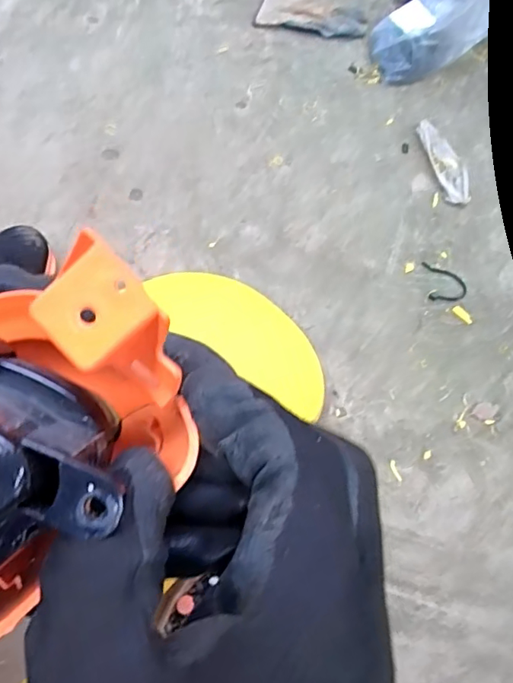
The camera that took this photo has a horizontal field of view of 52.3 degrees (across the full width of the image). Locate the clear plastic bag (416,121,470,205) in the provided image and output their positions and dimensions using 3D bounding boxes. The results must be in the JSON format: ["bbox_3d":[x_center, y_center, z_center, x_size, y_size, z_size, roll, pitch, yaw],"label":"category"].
[{"bbox_3d":[0.312,-0.297,0.859,0.053,0.008,0.163,-11,69,-7],"label":"clear plastic bag"}]

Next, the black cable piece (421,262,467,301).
[{"bbox_3d":[0.281,-0.089,0.776,0.058,0.004,0.064,-1,68,-4],"label":"black cable piece"}]

